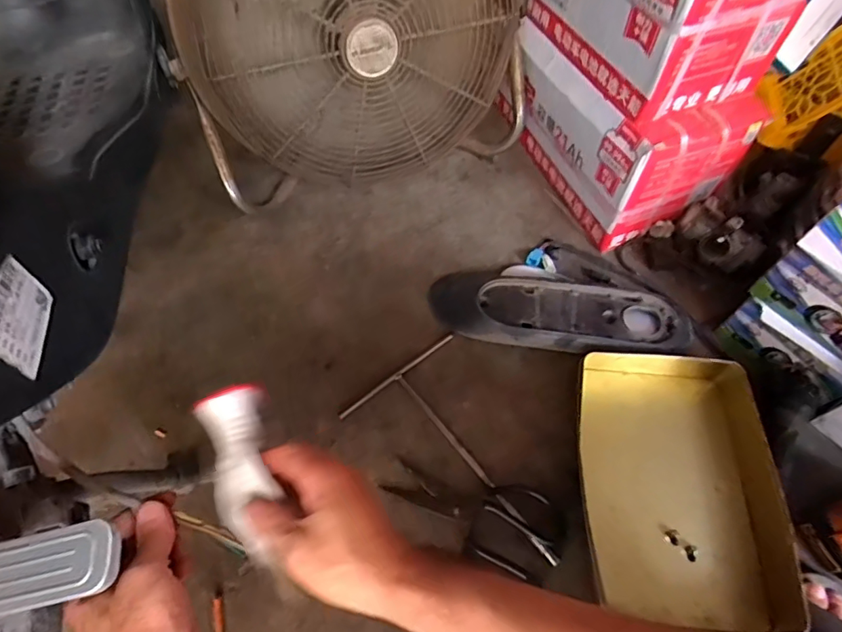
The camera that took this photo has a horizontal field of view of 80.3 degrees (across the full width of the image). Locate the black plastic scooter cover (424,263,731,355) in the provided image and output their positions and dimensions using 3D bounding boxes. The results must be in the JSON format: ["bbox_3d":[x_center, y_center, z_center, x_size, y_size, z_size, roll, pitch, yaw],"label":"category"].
[{"bbox_3d":[0.212,-0.009,0.712,0.395,0.049,0.150,15,61,9],"label":"black plastic scooter cover"}]

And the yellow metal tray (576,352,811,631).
[{"bbox_3d":[0.308,0.193,0.593,0.221,0.064,0.300,4,60,3],"label":"yellow metal tray"}]

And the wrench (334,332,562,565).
[{"bbox_3d":[0.060,0.178,0.629,0.183,0.014,0.301,-35,66,-18],"label":"wrench"}]

